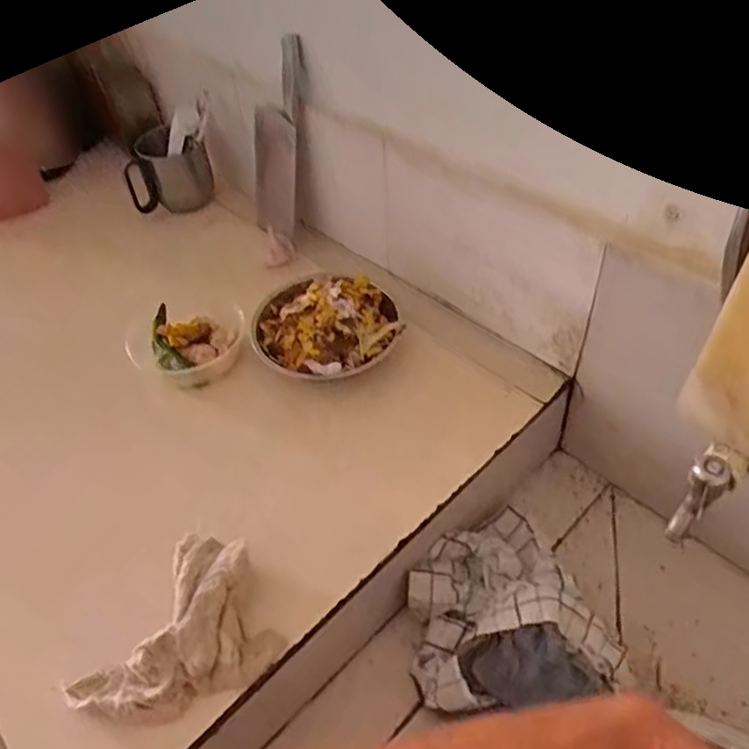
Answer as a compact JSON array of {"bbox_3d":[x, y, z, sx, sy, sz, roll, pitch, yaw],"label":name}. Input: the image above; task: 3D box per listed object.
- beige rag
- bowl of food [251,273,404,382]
[{"bbox_3d":[-0.166,0.240,0.598,0.127,0.053,0.174,25,53,25],"label":"beige rag"},{"bbox_3d":[-0.061,-0.072,0.863,0.187,0.064,0.172,-2,47,2],"label":"bowl of food"}]

